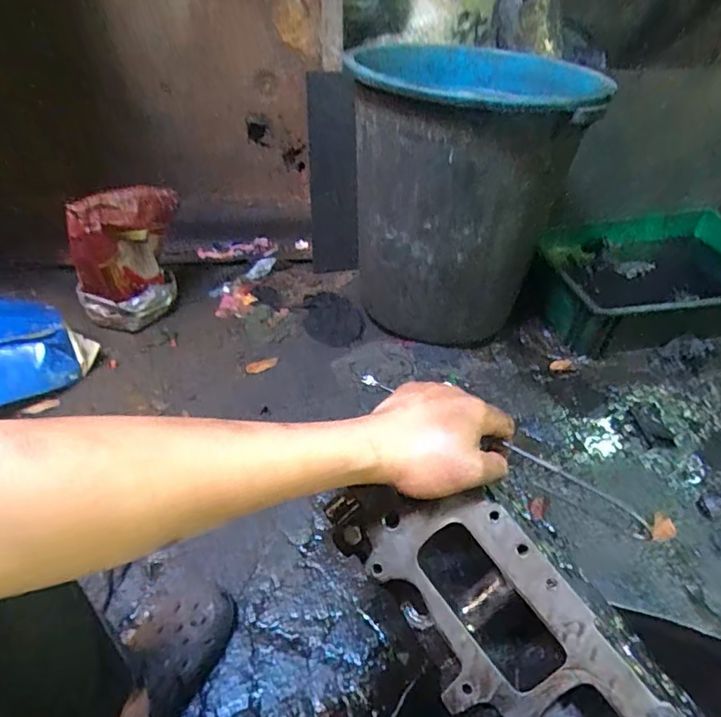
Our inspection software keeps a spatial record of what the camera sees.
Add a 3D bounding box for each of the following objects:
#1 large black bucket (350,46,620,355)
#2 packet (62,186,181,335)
[{"bbox_3d":[0.198,-0.325,1.107,0.398,0.526,0.414,7,42,6],"label":"large black bucket"},{"bbox_3d":[-0.511,-0.223,1.169,0.246,0.317,0.100,-32,51,-31],"label":"packet"}]

